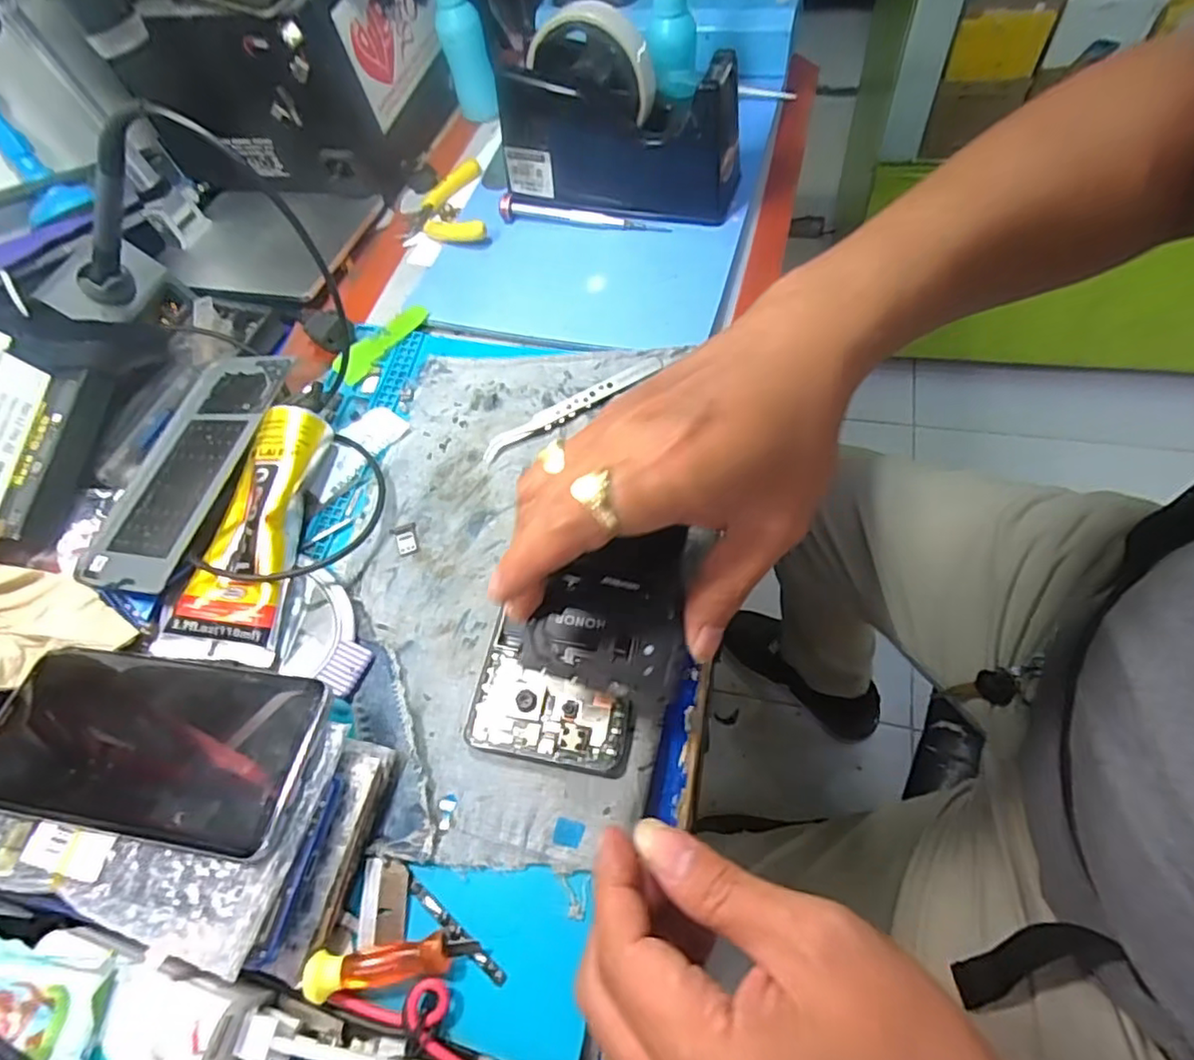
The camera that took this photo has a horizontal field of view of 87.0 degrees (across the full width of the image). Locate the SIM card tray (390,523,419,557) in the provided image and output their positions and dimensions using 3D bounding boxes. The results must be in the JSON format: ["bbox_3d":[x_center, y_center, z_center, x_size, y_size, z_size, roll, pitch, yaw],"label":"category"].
[{"bbox_3d":[-0.106,0.004,0.349,0.014,0.004,0.020,-24,61,-4],"label":"SIM card tray"}]

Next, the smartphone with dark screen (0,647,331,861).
[{"bbox_3d":[-0.199,0.092,0.276,0.159,0.005,0.073,3,60,13],"label":"smartphone with dark screen"}]

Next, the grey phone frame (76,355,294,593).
[{"bbox_3d":[-0.233,-0.039,0.359,0.071,0.005,0.155,5,63,22],"label":"grey phone frame"}]

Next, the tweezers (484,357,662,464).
[{"bbox_3d":[-0.015,-0.073,0.373,0.115,0.016,0.012,-28,61,-7],"label":"tweezers"}]

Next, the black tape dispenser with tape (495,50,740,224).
[{"bbox_3d":[0.014,-0.259,0.423,0.159,0.083,0.052,12,64,13],"label":"black tape dispenser with tape"}]

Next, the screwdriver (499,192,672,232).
[{"bbox_3d":[-0.011,-0.220,0.443,0.120,0.010,0.014,11,64,15],"label":"screwdriver"}]

